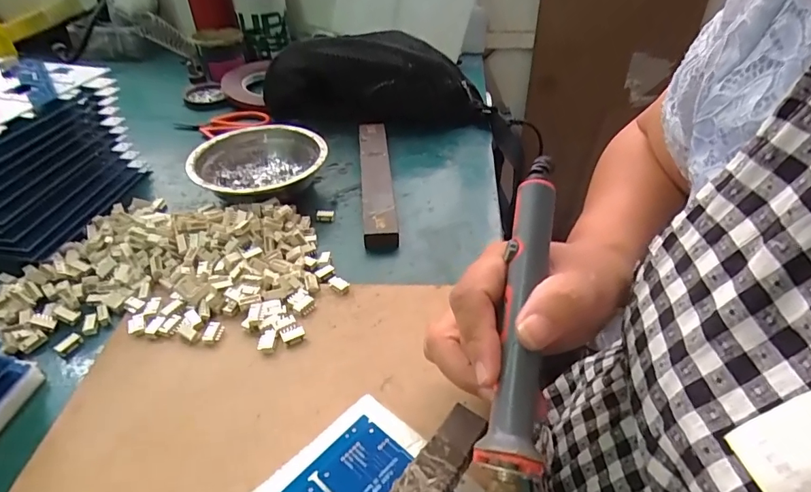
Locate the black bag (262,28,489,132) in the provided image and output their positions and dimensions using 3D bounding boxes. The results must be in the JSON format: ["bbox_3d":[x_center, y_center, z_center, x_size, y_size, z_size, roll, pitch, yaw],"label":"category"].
[{"bbox_3d":[-0.034,-0.192,0.563,0.256,0.109,0.042,-4,40,-6],"label":"black bag"}]

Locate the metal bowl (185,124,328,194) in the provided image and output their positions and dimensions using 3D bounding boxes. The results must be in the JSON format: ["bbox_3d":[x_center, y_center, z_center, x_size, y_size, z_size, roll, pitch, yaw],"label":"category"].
[{"bbox_3d":[-0.143,-0.079,0.460,0.119,0.037,0.119,1,39,0],"label":"metal bowl"}]

